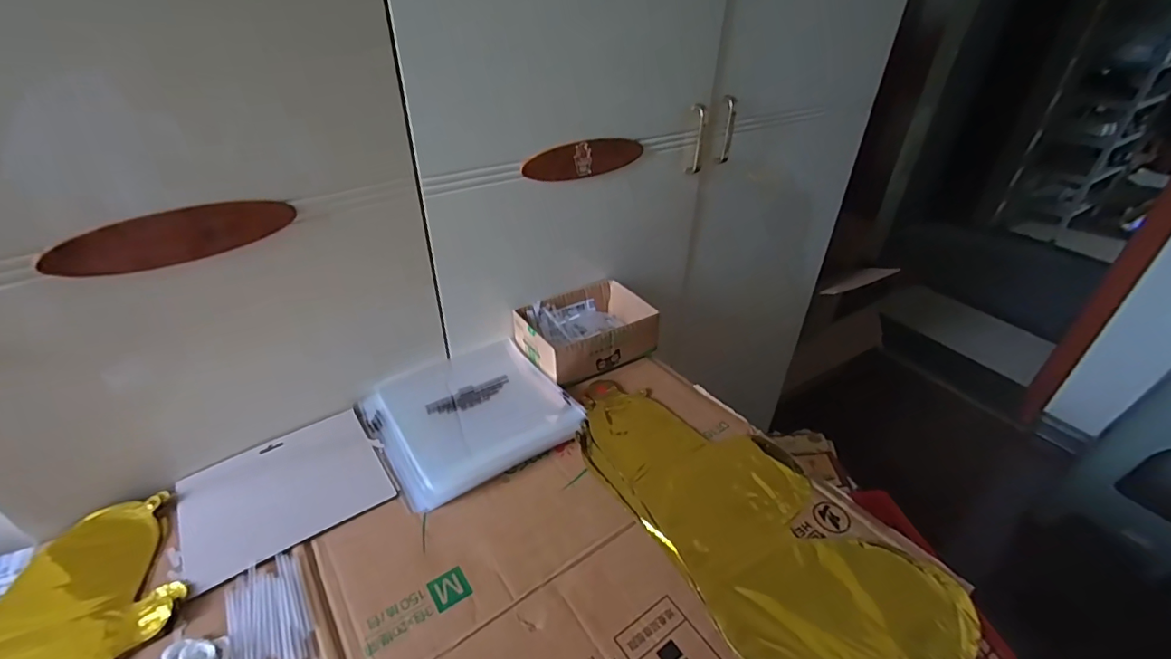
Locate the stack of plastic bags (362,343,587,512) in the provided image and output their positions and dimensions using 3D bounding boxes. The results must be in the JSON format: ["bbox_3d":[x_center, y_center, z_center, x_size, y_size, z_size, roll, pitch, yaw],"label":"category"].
[{"bbox_3d":[-0.147,0.106,0.650,0.224,0.022,0.205,-23,41,-31],"label":"stack of plastic bags"}]

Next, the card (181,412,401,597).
[{"bbox_3d":[-0.332,0.176,0.561,0.190,0.008,0.159,-23,41,-29],"label":"card"}]

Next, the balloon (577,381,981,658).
[{"bbox_3d":[0.160,0.196,0.557,0.213,0.023,0.435,-22,41,-30],"label":"balloon"}]

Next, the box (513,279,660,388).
[{"bbox_3d":[-0.001,0.002,0.750,0.179,0.069,0.137,-18,39,-26],"label":"box"}]

